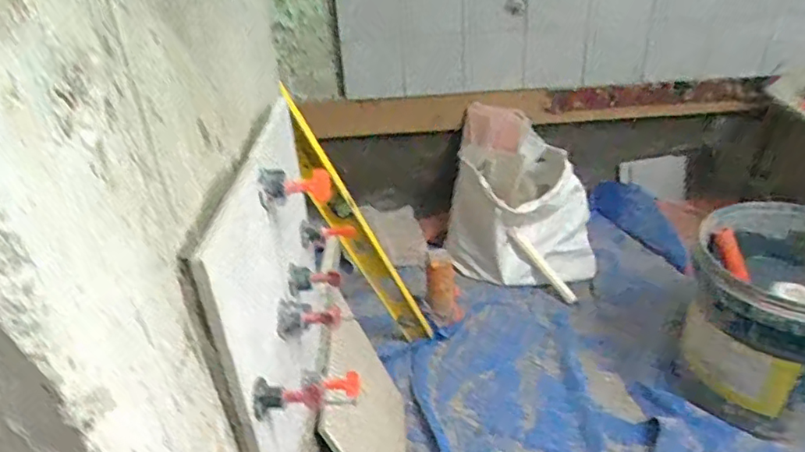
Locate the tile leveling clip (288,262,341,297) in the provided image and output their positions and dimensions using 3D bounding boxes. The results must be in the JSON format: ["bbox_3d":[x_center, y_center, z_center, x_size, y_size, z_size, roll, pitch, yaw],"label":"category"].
[{"bbox_3d":[-0.088,0.050,0.573,0.049,0.025,0.020,-9,32,-8],"label":"tile leveling clip"}]

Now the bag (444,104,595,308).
[{"bbox_3d":[0.283,-0.055,1.392,0.362,0.339,0.235,13,35,25],"label":"bag"}]

